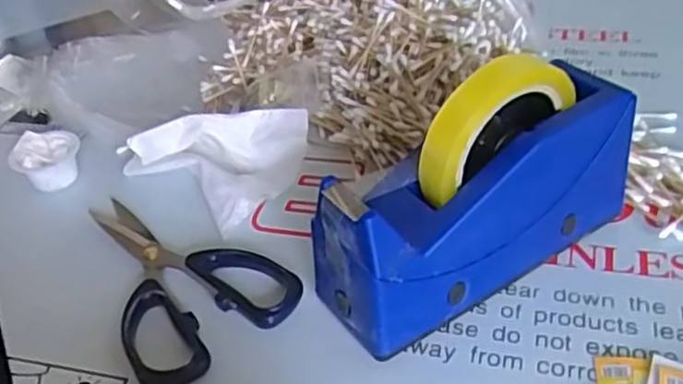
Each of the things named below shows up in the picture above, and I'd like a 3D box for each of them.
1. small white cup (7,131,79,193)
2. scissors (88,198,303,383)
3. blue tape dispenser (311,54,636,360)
[{"bbox_3d":[-0.235,-0.025,0.558,0.053,0.038,0.046,-22,40,-18],"label":"small white cup"},{"bbox_3d":[-0.117,0.050,0.465,0.109,0.018,0.174,-30,43,-27],"label":"scissors"},{"bbox_3d":[0.081,-0.005,0.409,0.196,0.138,0.060,-25,41,-22],"label":"blue tape dispenser"}]

